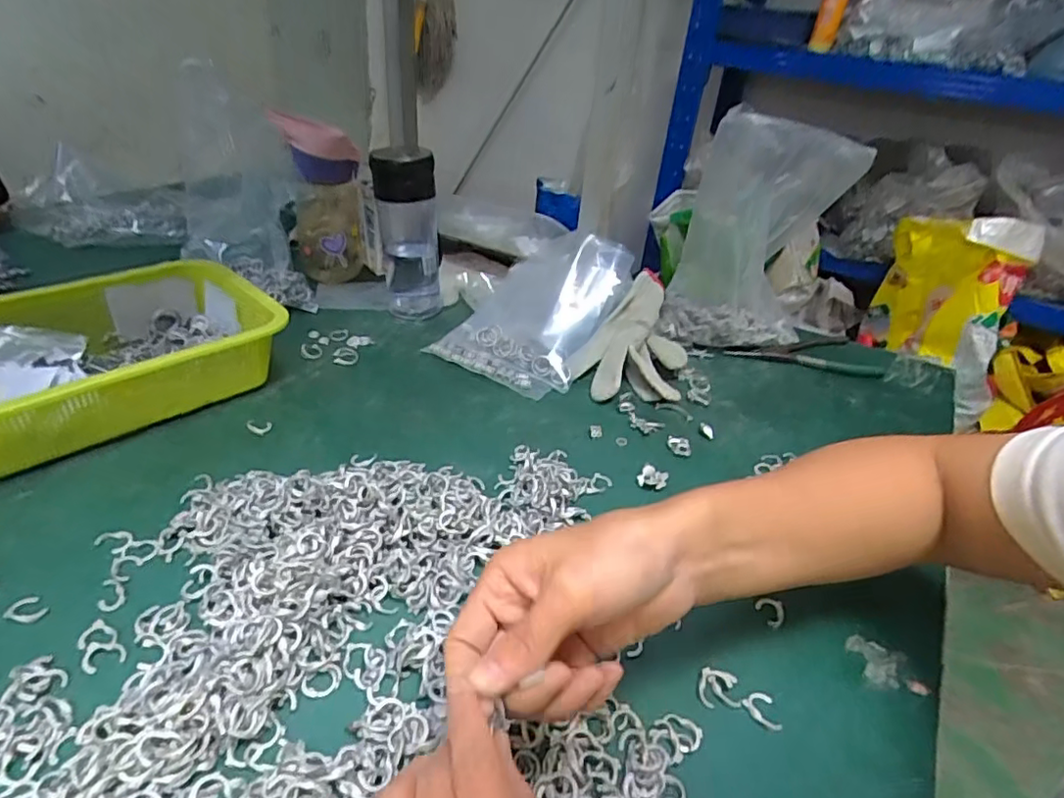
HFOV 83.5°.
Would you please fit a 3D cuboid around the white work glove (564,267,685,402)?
[{"bbox_3d":[0.114,-0.070,0.650,0.114,0.066,0.185,13,34,10],"label":"white work glove"}]

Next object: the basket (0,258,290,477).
[{"bbox_3d":[-0.366,-0.035,0.514,0.257,0.074,0.194,-24,44,-37],"label":"basket"}]

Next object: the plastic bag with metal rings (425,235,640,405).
[{"bbox_3d":[0.006,-0.106,0.684,0.164,0.083,0.245,21,56,20],"label":"plastic bag with metal rings"}]

